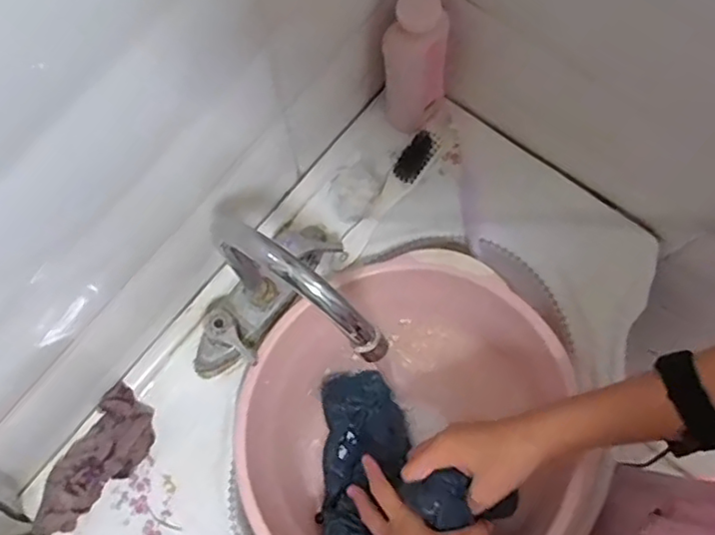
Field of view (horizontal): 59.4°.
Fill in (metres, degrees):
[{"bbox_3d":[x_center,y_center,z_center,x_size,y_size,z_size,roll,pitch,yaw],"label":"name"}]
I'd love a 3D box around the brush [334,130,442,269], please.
[{"bbox_3d":[0.031,-0.075,0.671,0.030,0.021,0.182,34,78,8],"label":"brush"}]

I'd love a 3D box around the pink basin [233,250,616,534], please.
[{"bbox_3d":[0.034,0.155,0.620,0.286,0.147,0.326,19,77,4],"label":"pink basin"}]

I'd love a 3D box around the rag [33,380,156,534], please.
[{"bbox_3d":[-0.246,0.190,0.595,0.063,0.028,0.145,28,78,6],"label":"rag"}]

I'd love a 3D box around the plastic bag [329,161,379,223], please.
[{"bbox_3d":[-0.002,-0.084,0.669,0.049,0.026,0.066,39,79,9],"label":"plastic bag"}]

